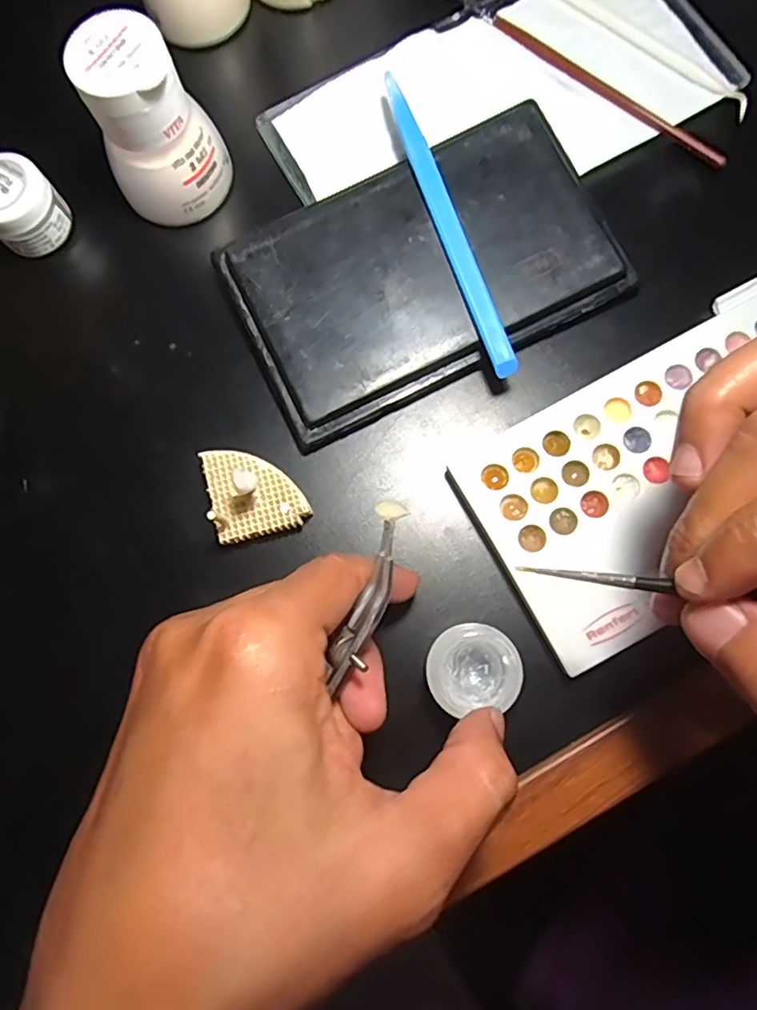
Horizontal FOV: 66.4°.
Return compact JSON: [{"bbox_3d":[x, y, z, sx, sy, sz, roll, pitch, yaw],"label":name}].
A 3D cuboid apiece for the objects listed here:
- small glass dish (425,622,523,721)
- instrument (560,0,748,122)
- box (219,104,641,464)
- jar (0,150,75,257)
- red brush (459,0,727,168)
[{"bbox_3d":[0.034,0.058,0.208,0.032,0.014,0.030,0,79,1],"label":"small glass dish"},{"bbox_3d":[0.108,-0.219,0.262,0.141,0.006,0.009,41,84,8],"label":"instrument"},{"bbox_3d":[0.018,-0.098,0.237,0.151,0.011,0.090,-25,80,-4],"label":"box"},{"bbox_3d":[-0.155,-0.129,0.255,0.032,0.034,0.029,-40,81,-4],"label":"jar"},{"bbox_3d":[0.087,-0.198,0.259,0.160,0.007,0.007,40,82,8],"label":"red brush"}]

